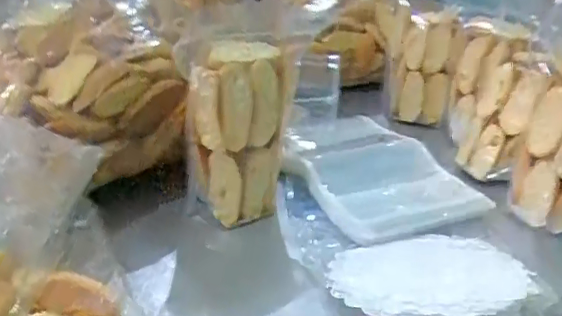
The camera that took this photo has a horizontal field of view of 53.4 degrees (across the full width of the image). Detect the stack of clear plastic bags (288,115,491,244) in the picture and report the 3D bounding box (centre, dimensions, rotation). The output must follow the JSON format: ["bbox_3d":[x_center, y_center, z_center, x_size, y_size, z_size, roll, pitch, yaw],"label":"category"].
[{"bbox_3d":[0.133,0.017,0.784,0.208,0.035,0.283,-6,30,-21],"label":"stack of clear plastic bags"}]

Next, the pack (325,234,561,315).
[{"bbox_3d":[0.171,0.128,0.574,0.232,0.027,0.166,-1,28,-13],"label":"pack"}]

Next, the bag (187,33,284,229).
[{"bbox_3d":[-0.051,-0.031,0.652,0.101,0.204,0.112,5,28,-2],"label":"bag"}]

